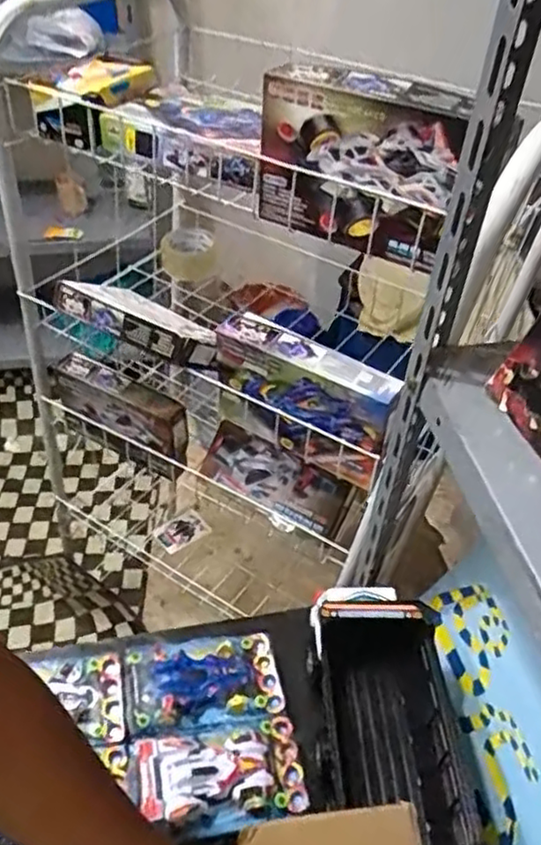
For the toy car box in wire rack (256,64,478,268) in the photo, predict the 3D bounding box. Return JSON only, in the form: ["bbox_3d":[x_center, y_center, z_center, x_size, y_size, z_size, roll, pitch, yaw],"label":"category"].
[{"bbox_3d":[0.083,-0.246,0.646,0.200,0.144,0.051,25,47,22],"label":"toy car box in wire rack"}]

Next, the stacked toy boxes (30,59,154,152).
[{"bbox_3d":[-0.222,-0.405,0.855,0.095,0.066,0.160,17,44,15],"label":"stacked toy boxes"}]

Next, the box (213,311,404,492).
[{"bbox_3d":[0.039,-0.029,0.821,0.226,0.143,0.048,25,47,22],"label":"box"}]

